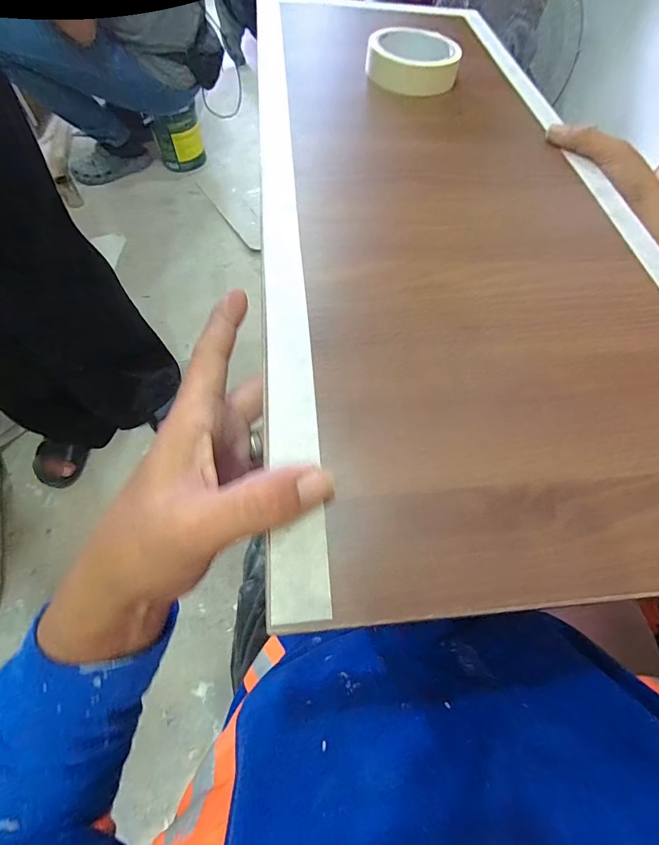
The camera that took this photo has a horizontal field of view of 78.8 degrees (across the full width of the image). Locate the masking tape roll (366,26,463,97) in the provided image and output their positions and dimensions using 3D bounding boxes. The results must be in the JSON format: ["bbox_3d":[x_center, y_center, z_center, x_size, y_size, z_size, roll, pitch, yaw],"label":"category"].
[{"bbox_3d":[0.089,-0.382,0.422,0.093,0.027,0.093,1,64,-1],"label":"masking tape roll"}]

